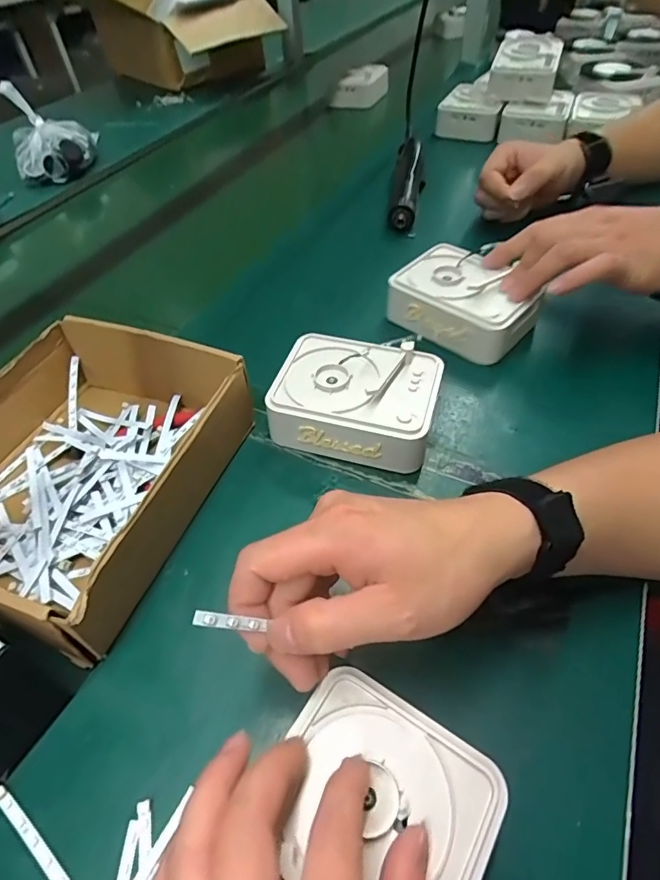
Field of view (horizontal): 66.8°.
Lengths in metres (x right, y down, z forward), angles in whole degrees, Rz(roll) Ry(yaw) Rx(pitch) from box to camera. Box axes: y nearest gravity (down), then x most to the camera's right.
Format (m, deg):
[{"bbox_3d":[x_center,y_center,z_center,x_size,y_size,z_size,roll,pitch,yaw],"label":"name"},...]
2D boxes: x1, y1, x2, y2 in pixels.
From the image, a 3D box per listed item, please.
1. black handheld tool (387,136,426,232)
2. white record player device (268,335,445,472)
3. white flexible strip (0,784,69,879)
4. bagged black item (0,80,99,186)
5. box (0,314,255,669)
[{"bbox_3d":[0.107,-0.352,0.679,0.041,0.039,0.209,5,49,8],"label":"black handheld tool"},{"bbox_3d":[0.021,-0.031,0.405,0.123,0.054,0.101,9,50,12],"label":"white record player device"},{"bbox_3d":[-0.138,0.201,0.241,0.087,0.005,0.007,29,56,26],"label":"white flexible strip"},{"bbox_3d":[-0.453,-0.502,0.814,0.141,0.106,0.134,-25,51,-17],"label":"bagged black item"},{"bbox_3d":[-0.178,0.017,0.360,0.182,0.076,0.212,16,51,17],"label":"box"}]

